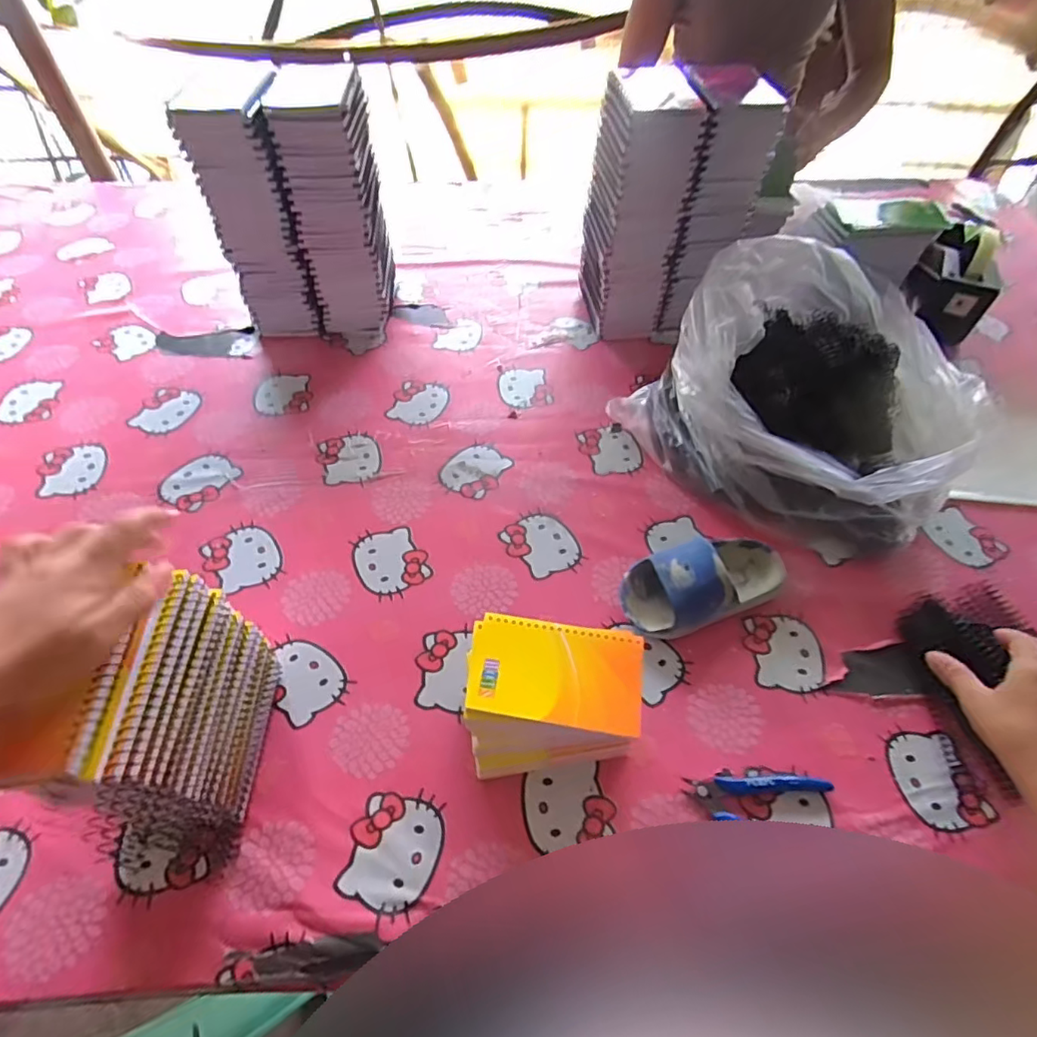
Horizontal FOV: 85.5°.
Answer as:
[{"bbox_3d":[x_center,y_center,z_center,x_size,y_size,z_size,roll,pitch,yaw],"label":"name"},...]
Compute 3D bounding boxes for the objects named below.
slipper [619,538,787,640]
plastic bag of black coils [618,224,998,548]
[{"bbox_3d":[0.189,0.061,0.560,0.171,0.063,0.084,-16,56,-14],"label":"slipper"},{"bbox_3d":[0.347,-0.148,0.649,0.323,0.178,0.336,-32,61,-23],"label":"plastic bag of black coils"}]

